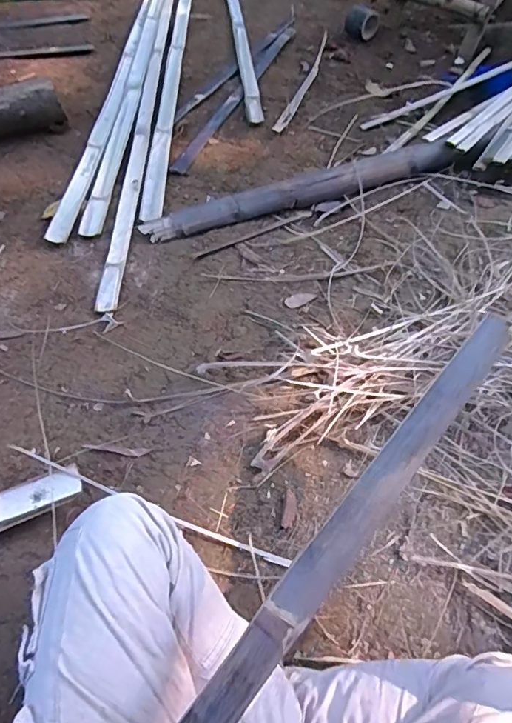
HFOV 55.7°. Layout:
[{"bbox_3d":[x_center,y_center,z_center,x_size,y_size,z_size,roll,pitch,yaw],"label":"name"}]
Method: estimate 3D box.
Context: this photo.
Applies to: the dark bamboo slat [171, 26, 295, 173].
[{"bbox_3d":[-0.043,-0.885,1.583,0.048,0.023,0.945,19,61,11],"label":"dark bamboo slat"}]

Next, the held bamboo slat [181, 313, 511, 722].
[{"bbox_3d":[0.029,0.206,0.405,0.042,0.010,0.736,45,68,-2],"label":"held bamboo slat"}]

